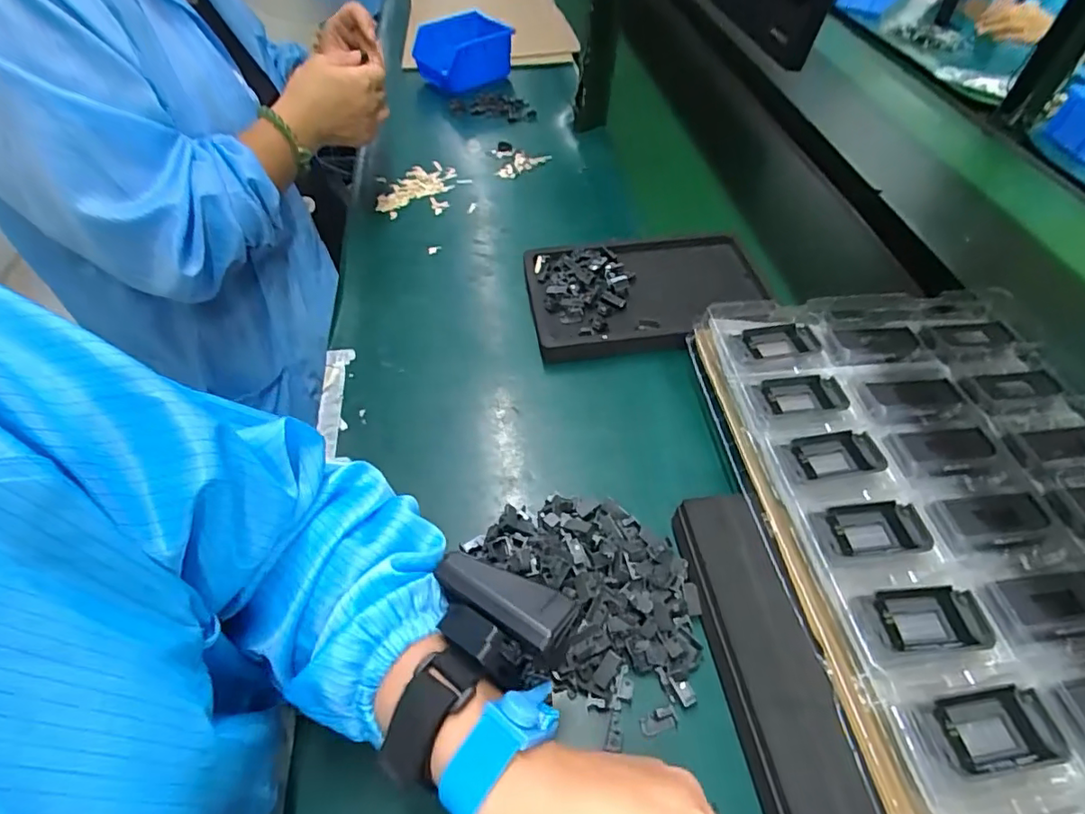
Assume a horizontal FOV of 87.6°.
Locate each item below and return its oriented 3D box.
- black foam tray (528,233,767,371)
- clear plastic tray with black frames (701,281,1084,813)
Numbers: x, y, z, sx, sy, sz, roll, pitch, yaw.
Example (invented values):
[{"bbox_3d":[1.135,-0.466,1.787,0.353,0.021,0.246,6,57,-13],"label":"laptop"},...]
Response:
[{"bbox_3d":[0.112,-0.116,0.583,0.252,0.037,0.159,-7,51,-8],"label":"black foam tray"},{"bbox_3d":[0.317,0.107,0.370,0.311,0.042,0.512,-6,51,-6],"label":"clear plastic tray with black frames"}]

